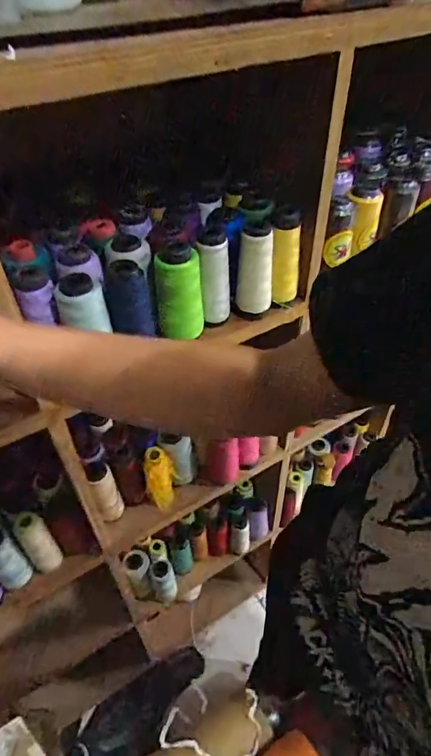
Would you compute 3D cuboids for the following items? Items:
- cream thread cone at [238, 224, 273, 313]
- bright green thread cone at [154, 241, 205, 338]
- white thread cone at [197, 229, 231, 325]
[{"bbox_3d":[0.047,-0.128,0.534,0.038,0.105,0.035,3,45,4],"label":"cream thread cone"},{"bbox_3d":[-0.039,-0.092,0.500,0.050,0.092,0.046,-3,45,-1],"label":"bright green thread cone"},{"bbox_3d":[0.000,-0.111,0.520,0.033,0.102,0.035,-1,45,0],"label":"white thread cone"}]

